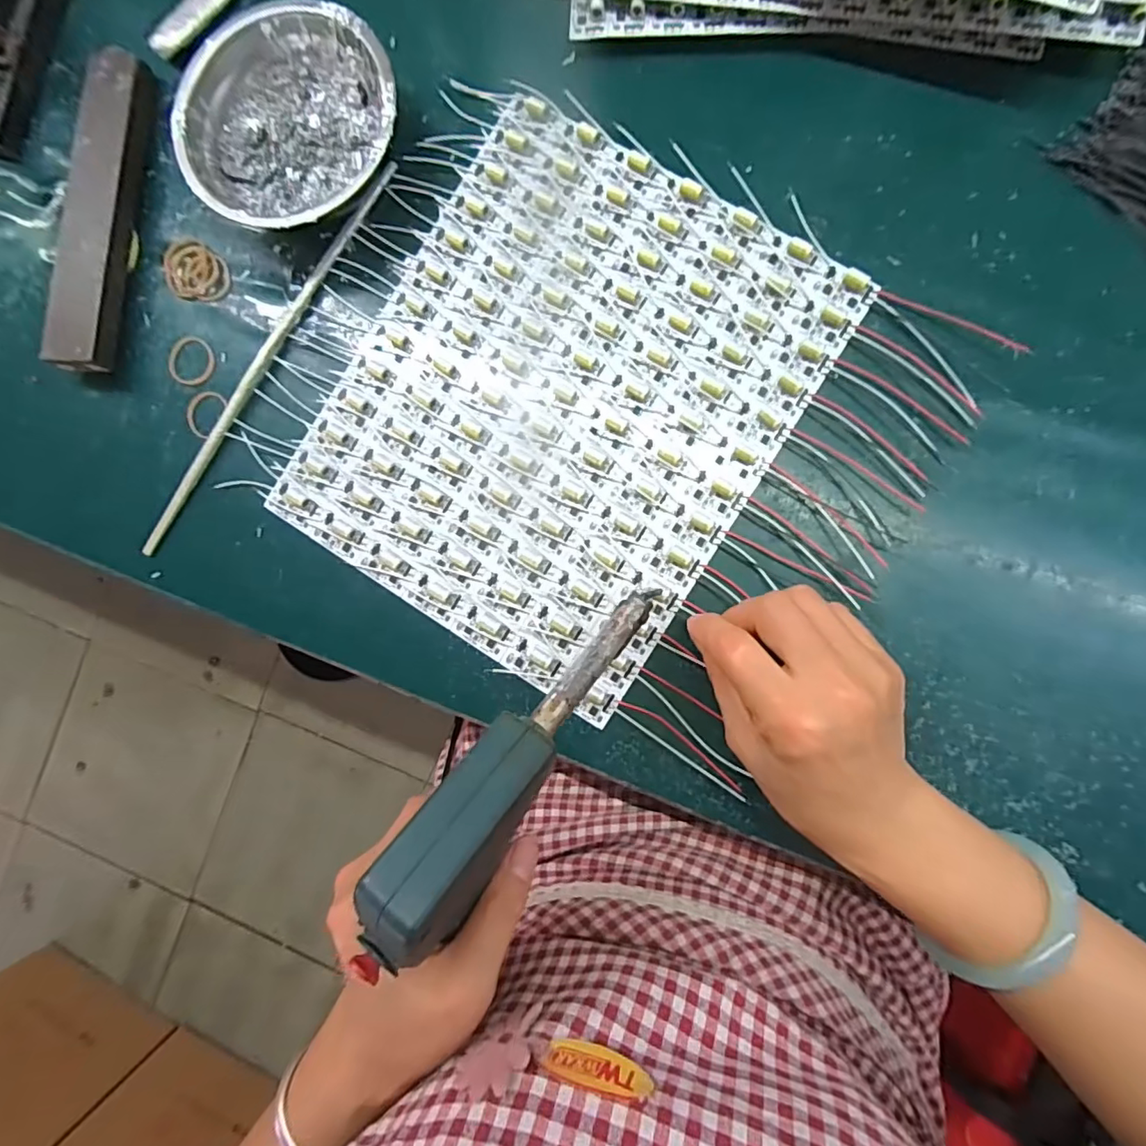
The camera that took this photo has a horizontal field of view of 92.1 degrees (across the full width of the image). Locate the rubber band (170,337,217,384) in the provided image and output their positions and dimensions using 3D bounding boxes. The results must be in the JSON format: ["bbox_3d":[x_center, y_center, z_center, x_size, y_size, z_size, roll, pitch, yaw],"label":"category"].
[{"bbox_3d":[-0.239,-0.133,0.347,0.029,0.004,0.030,13,90,7],"label":"rubber band"}]

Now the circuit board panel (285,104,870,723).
[{"bbox_3d":[-0.007,-0.098,0.315,0.237,0.007,0.281,32,92,6],"label":"circuit board panel"}]

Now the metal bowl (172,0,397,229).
[{"bbox_3d":[-0.159,-0.258,0.324,0.124,0.040,0.123,0,88,6],"label":"metal bowl"}]

